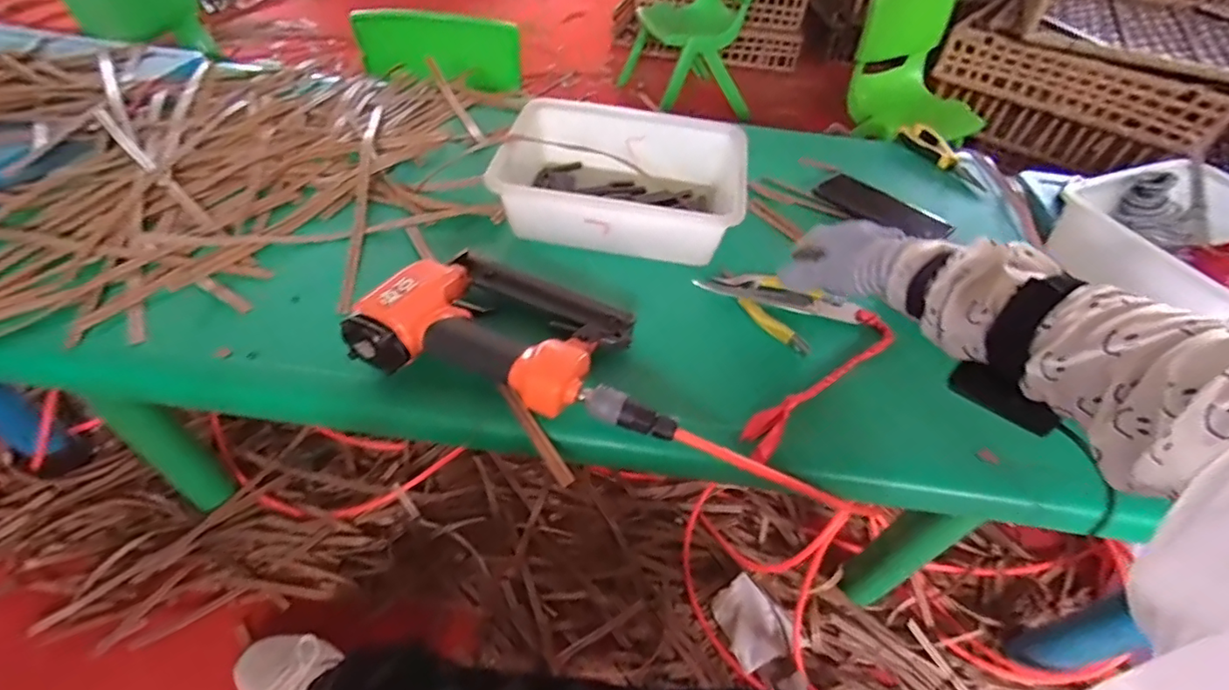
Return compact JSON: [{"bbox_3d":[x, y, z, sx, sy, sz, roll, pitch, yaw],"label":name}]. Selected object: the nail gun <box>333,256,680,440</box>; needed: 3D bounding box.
[{"bbox_3d":[-0.075,-0.014,0.515,0.289,0.067,0.157,14,48,7],"label":"nail gun"}]

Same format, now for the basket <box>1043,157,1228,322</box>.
[{"bbox_3d":[0.649,-0.115,0.618,0.268,0.066,0.200,-16,52,-19],"label":"basket"}]

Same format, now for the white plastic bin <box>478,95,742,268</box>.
[{"bbox_3d":[0.010,-0.199,0.674,0.283,0.080,0.211,9,48,2],"label":"white plastic bin"}]

